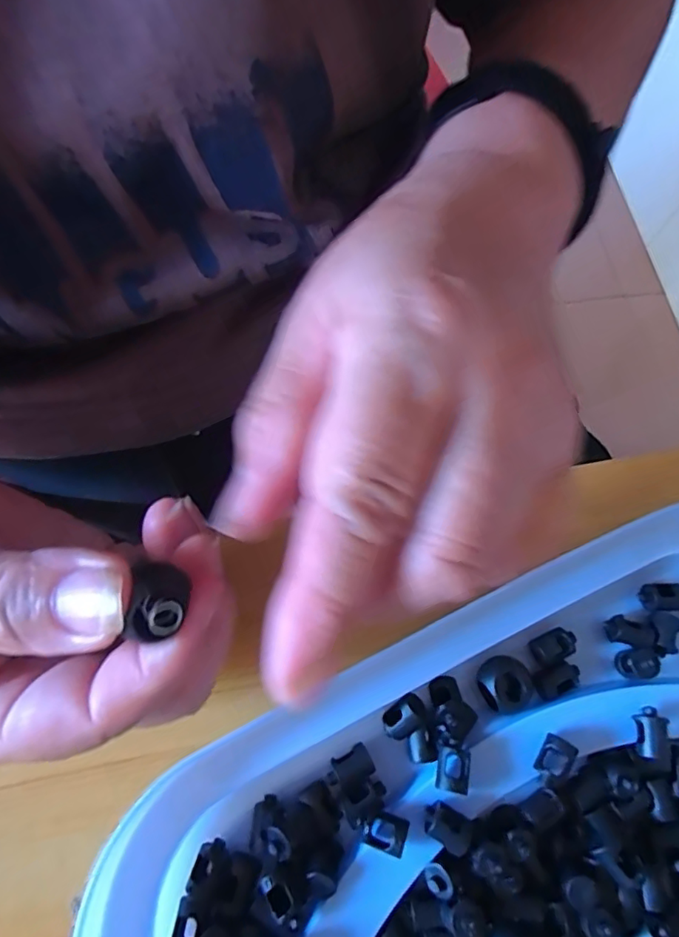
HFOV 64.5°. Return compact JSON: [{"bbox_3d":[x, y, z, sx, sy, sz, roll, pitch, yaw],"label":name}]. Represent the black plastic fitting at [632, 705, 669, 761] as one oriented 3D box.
[{"bbox_3d":[0.100,0.085,0.172,0.008,0.005,0.015,5,68,-1],"label":"black plastic fitting"}]

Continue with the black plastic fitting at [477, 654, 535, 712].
[{"bbox_3d":[0.055,0.073,0.181,0.017,0.009,0.017,1,68,-2],"label":"black plastic fitting"}]

